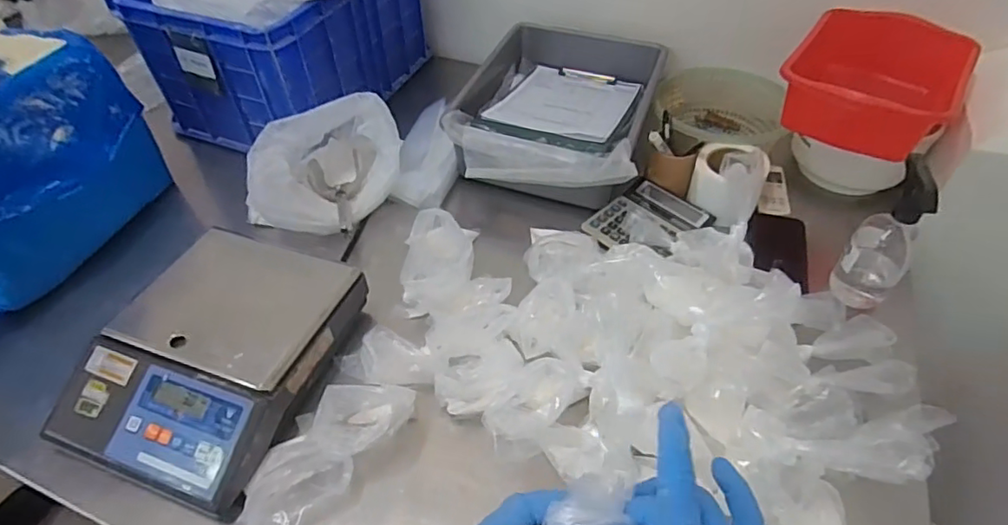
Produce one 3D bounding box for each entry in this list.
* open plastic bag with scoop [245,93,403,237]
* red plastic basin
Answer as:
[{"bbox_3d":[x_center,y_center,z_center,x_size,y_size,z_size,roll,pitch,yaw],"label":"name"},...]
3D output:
[{"bbox_3d":[-0.286,-0.150,0.910,0.195,0.146,0.248,21,51,20],"label":"open plastic bag with scoop"},{"bbox_3d":[0.549,-0.264,0.850,0.230,0.098,0.250,26,53,23],"label":"red plastic basin"}]

